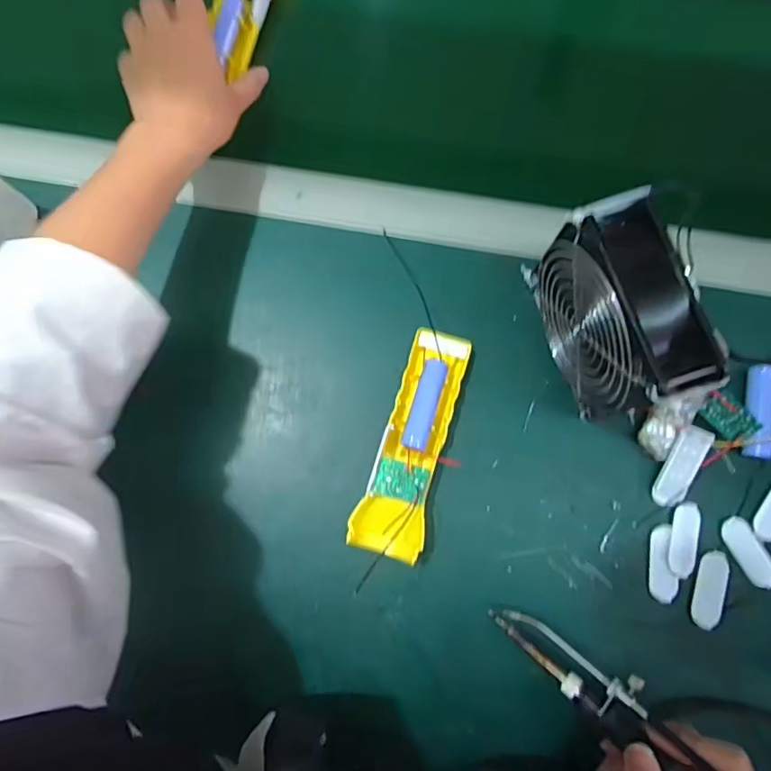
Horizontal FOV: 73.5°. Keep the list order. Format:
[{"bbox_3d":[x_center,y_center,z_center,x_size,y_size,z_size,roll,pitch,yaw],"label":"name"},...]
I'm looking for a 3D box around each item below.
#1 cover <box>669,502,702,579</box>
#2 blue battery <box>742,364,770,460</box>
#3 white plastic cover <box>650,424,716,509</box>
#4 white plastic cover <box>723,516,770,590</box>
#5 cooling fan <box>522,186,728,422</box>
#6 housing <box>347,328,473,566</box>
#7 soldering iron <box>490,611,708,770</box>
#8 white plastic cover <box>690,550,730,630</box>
[{"bbox_3d":[0.218,0.111,0.373,0.019,0.004,0.052,11,80,2],"label":"cover"},{"bbox_3d":[0.279,0.020,0.385,0.019,0.019,0.069,12,80,3],"label":"blue battery"},{"bbox_3d":[0.216,0.059,0.376,0.023,0.004,0.061,26,96,5],"label":"white plastic cover"},{"bbox_3d":[0.261,0.119,0.369,0.023,0.006,0.050,-28,81,-4],"label":"white plastic cover"},{"bbox_3d":[0.147,-0.041,0.340,0.047,0.123,0.125,-18,80,-3],"label":"cooling fan"},{"bbox_3d":[0.020,0.039,0.377,0.048,0.034,0.163,16,80,3],"label":"housing"},{"bbox_3d":[0.136,0.183,0.287,0.032,0.015,0.181,-50,47,-7],"label":"soldering iron"},{"bbox_3d":[0.231,0.145,0.367,0.020,0.007,0.053,22,81,4],"label":"white plastic cover"}]

